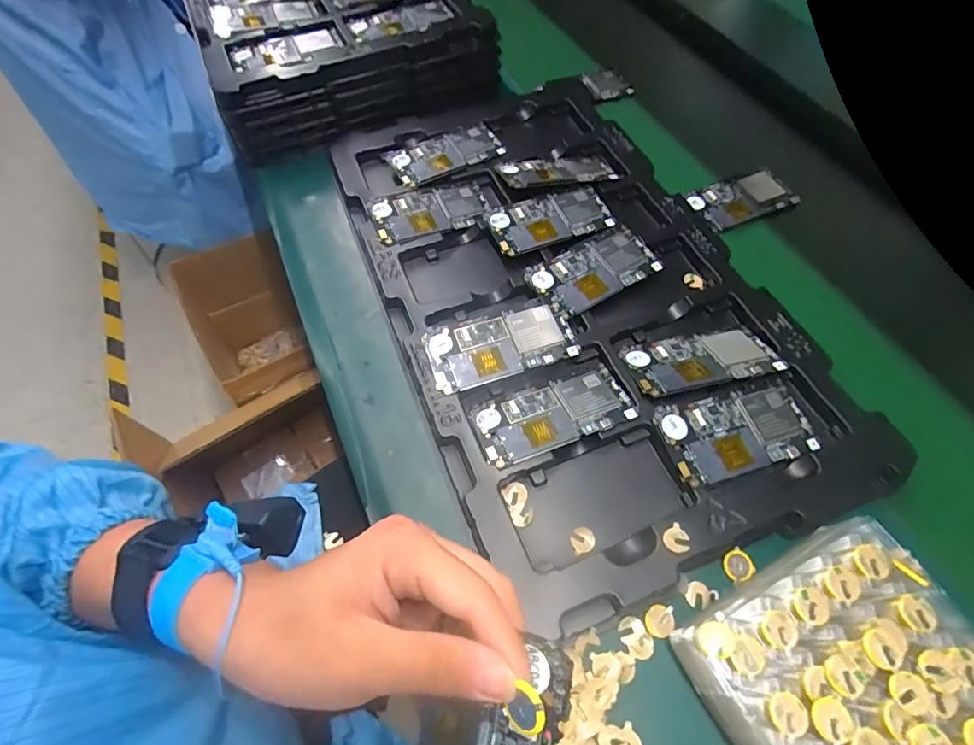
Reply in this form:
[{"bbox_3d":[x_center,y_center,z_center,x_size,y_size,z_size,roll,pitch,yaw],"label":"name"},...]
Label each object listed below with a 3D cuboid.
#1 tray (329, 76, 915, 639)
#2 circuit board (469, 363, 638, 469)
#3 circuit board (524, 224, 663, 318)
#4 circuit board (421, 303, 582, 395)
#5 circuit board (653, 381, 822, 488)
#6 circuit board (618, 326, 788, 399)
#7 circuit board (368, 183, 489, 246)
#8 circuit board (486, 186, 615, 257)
[{"bbox_3d":[0.070,-0.103,0.476,0.327,0.028,0.570,-18,60,-11],"label":"tray"},{"bbox_3d":[0.053,0.034,0.390,0.123,0.005,0.060,-18,47,-9],"label":"circuit board"},{"bbox_3d":[0.104,-0.099,0.464,0.128,0.004,0.066,-25,62,-15],"label":"circuit board"},{"bbox_3d":[0.012,-0.023,0.419,0.126,0.005,0.062,-14,60,-9],"label":"circuit board"},{"bbox_3d":[0.198,0.046,0.382,0.122,0.012,0.065,-16,60,-10],"label":"circuit board"},{"bbox_3d":[0.183,-0.013,0.414,0.125,0.013,0.057,-11,59,-7],"label":"circuit board"},{"bbox_3d":[-0.059,-0.173,0.511,0.124,0.012,0.065,-20,61,-13],"label":"circuit board"},{"bbox_3d":[0.066,-0.158,0.498,0.123,0.004,0.065,-15,60,-10],"label":"circuit board"}]

